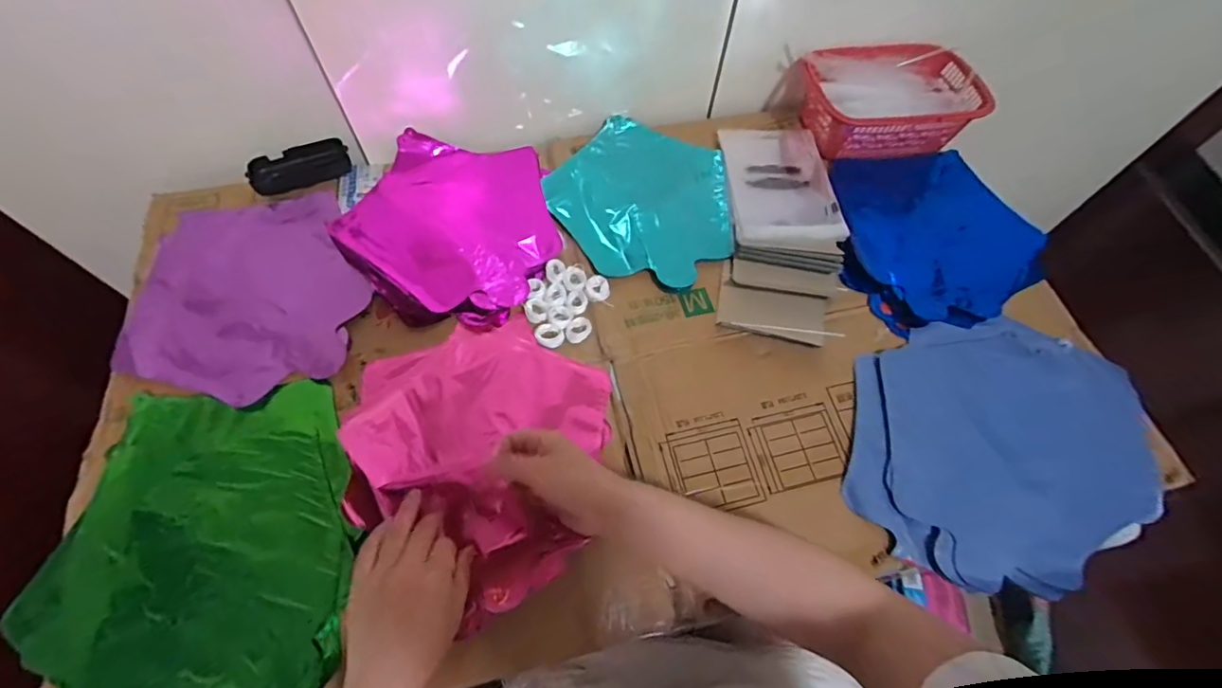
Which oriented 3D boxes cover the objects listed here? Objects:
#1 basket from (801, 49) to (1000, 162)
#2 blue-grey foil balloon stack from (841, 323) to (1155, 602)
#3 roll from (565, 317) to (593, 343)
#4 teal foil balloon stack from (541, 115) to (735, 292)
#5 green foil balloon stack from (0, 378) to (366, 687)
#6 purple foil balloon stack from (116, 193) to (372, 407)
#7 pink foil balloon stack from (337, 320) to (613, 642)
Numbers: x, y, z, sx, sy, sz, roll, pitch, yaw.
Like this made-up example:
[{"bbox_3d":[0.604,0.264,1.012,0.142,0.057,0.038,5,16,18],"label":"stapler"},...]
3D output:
[{"bbox_3d":[0.359,-0.314,0.701,0.225,0.073,0.140,0,63,-2],"label":"basket"},{"bbox_3d":[0.391,0.094,0.532,0.347,0.042,0.246,-21,65,-13],"label":"blue-grey foil balloon stack"},{"bbox_3d":[-0.033,-0.015,0.544,0.023,0.006,0.029,38,67,16],"label":"roll"},{"bbox_3d":[0.032,-0.182,0.629,0.211,0.036,0.252,1,62,-2],"label":"teal foil balloon stack"},{"bbox_3d":[-0.332,0.172,0.437,0.236,0.018,0.275,-2,63,-3],"label":"green foil balloon stack"},{"bbox_3d":[-0.369,-0.058,0.549,0.222,0.006,0.241,-4,63,-4],"label":"purple foil balloon stack"},{"bbox_3d":[-0.114,0.094,0.471,0.228,0.049,0.259,-7,63,-6],"label":"pink foil balloon stack"}]

